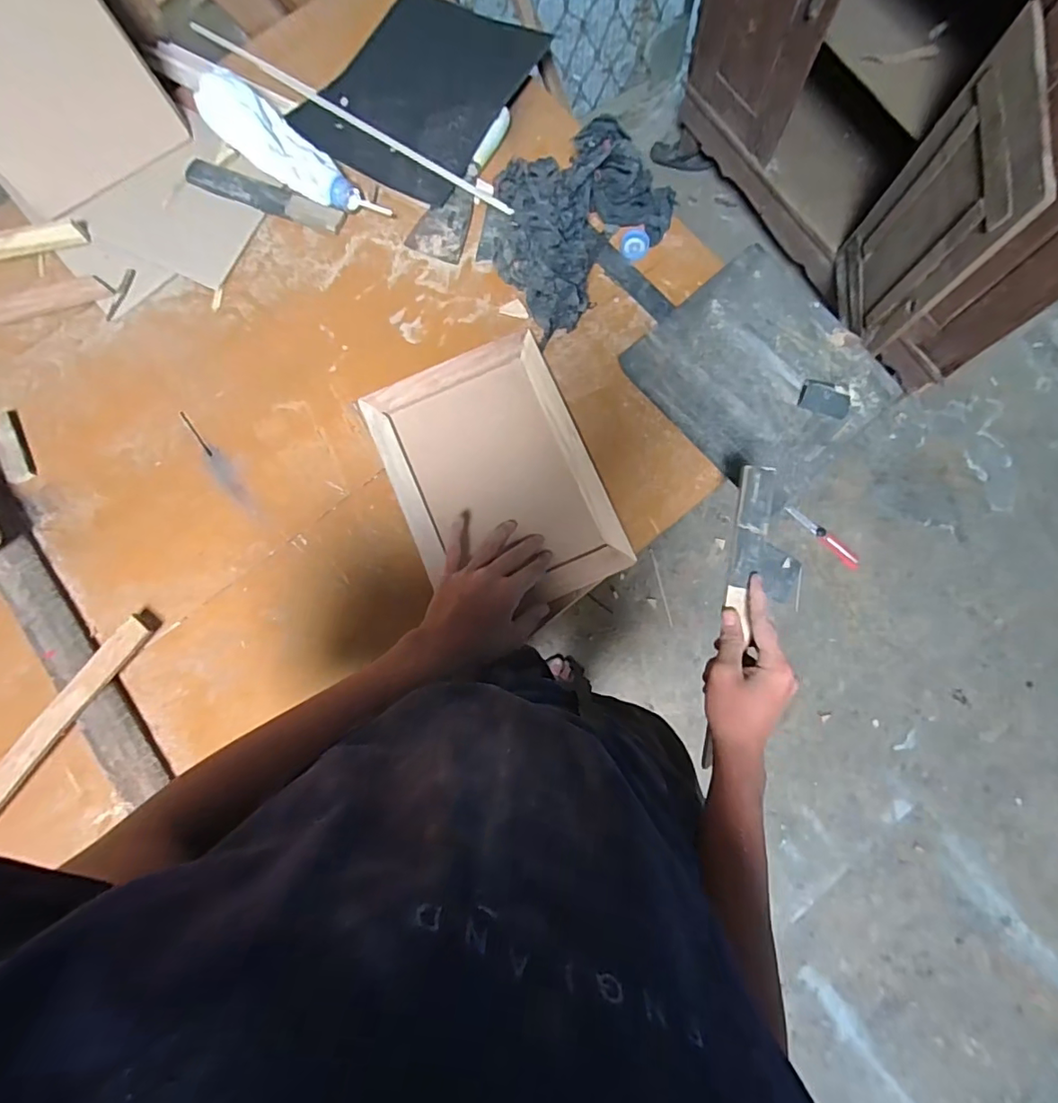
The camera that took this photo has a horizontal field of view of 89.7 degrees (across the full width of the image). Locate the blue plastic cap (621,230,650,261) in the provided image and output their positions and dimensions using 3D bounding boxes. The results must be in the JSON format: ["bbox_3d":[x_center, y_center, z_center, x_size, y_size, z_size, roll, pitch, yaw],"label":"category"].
[{"bbox_3d":[0.125,-0.363,0.630,0.033,0.012,0.032,0,82,2],"label":"blue plastic cap"}]

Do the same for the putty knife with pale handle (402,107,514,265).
[{"bbox_3d":[-0.077,-0.449,0.646,0.065,0.020,0.198,25,83,5],"label":"putty knife with pale handle"}]

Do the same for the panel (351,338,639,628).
[{"bbox_3d":[-0.037,-0.077,0.588,0.211,0.018,0.300,-23,82,-2],"label":"panel"}]

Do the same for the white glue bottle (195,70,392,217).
[{"bbox_3d":[-0.291,-0.479,0.639,0.255,0.049,0.073,43,85,8],"label":"white glue bottle"}]

